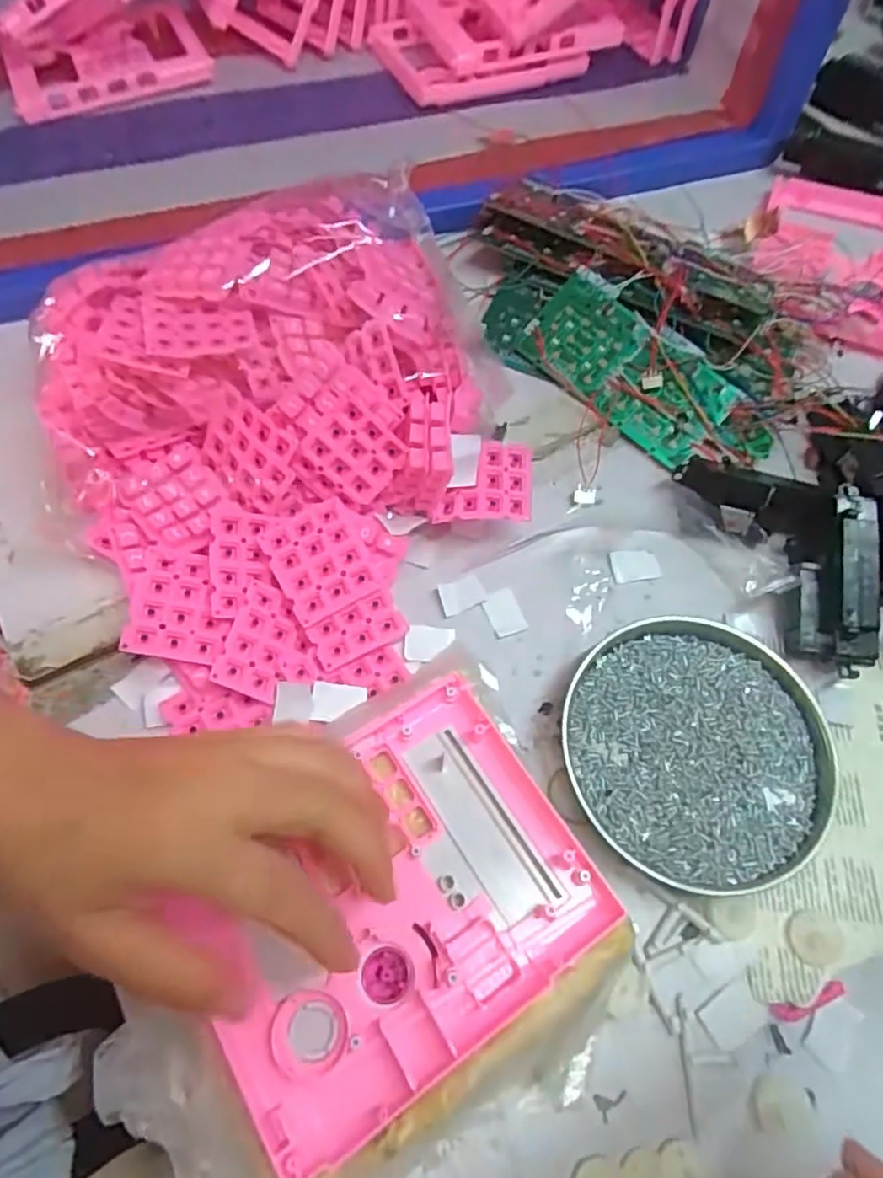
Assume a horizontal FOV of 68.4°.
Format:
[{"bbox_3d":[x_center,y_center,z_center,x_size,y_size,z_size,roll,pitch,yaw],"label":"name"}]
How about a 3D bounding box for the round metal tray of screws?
[{"bbox_3d":[0.134,0.084,0.345,0.135,0.027,0.130,1,64,-1],"label":"round metal tray of screws"}]

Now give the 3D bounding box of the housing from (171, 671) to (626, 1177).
[{"bbox_3d":[-0.022,0.134,0.286,0.162,0.024,0.130,-33,66,-13],"label":"housing"}]

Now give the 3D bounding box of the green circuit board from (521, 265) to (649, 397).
[{"bbox_3d":[0.100,-0.179,0.451,0.073,0.006,0.069,42,93,13],"label":"green circuit board"}]

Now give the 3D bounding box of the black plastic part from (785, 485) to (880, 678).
[{"bbox_3d":[0.221,-0.007,0.363,0.039,0.026,0.101,10,85,8],"label":"black plastic part"}]

